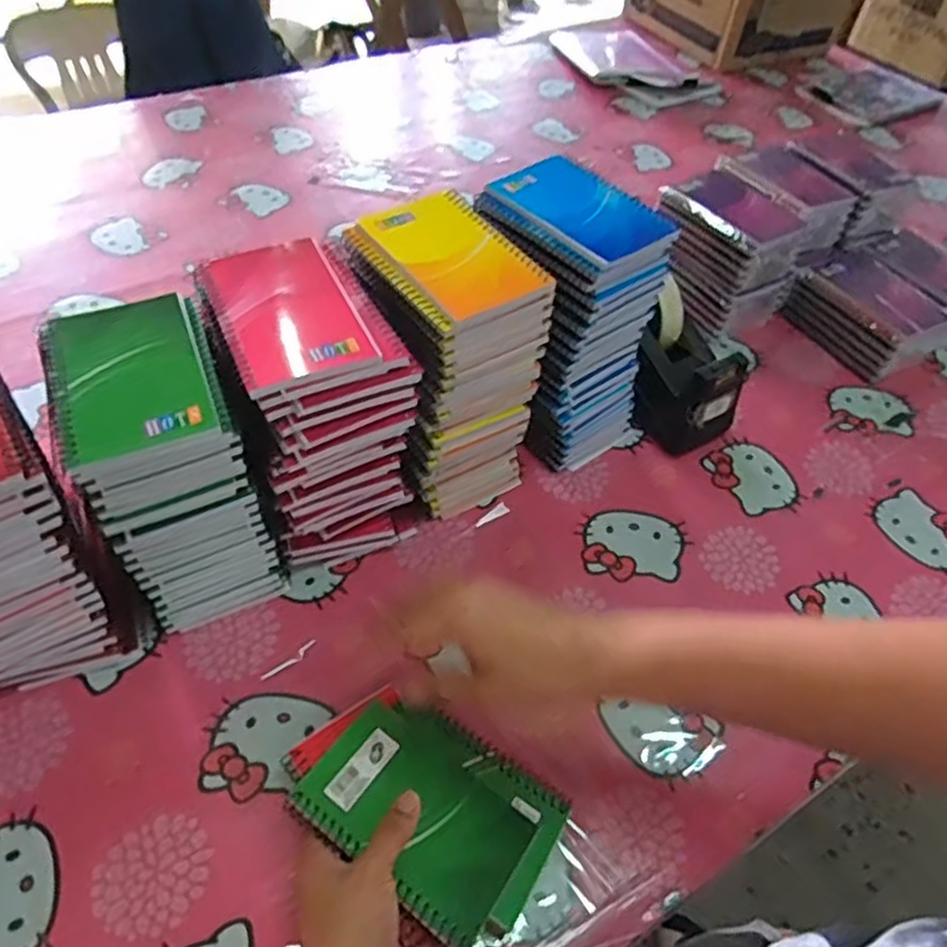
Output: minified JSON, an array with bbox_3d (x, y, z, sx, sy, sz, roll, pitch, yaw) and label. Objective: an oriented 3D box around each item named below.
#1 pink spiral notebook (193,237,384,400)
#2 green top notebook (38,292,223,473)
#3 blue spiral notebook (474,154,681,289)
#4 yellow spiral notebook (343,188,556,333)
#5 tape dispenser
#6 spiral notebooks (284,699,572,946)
[{"bbox_3d":[-0.121,-0.105,0.447,0.084,0.012,0.127,-20,55,-19],"label":"pink spiral notebook"},{"bbox_3d":[-0.207,-0.061,0.417,0.083,0.008,0.129,-19,54,-19],"label":"green top notebook"},{"bbox_3d":[0.078,-0.197,0.528,0.089,0.018,0.132,-33,60,-27],"label":"blue spiral notebook"},{"bbox_3d":[-0.019,-0.152,0.486,0.091,0.014,0.128,-26,57,-23],"label":"yellow spiral notebook"},{"bbox_3d":[0.190,-0.087,0.645,0.109,0.110,0.071,33,56,21],"label":"tape dispenser"},{"bbox_3d":[-0.024,0.204,0.427,0.142,0.023,0.103,28,54,18],"label":"spiral notebooks"}]

